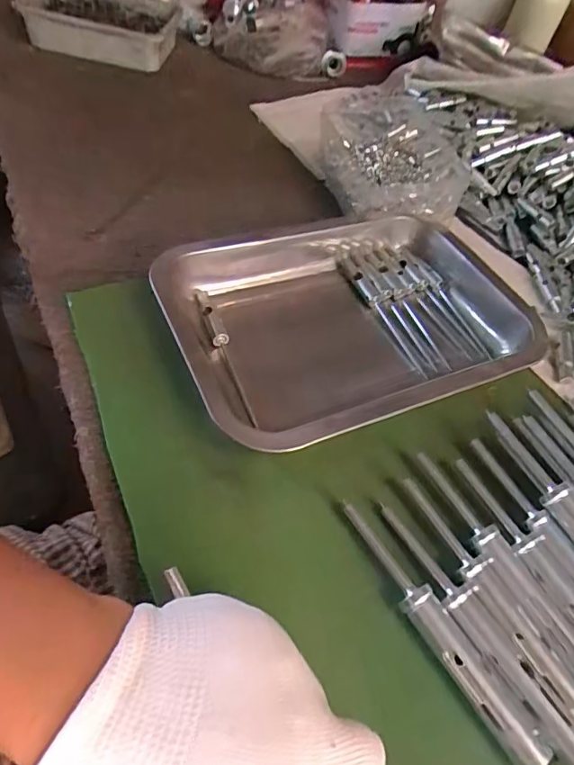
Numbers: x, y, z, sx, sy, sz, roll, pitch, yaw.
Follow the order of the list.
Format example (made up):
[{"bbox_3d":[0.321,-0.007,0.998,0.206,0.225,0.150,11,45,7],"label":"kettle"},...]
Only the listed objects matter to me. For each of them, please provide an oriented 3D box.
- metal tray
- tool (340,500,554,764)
[{"bbox_3d":[0.054,-0.057,0.382,0.275,0.035,0.194,-20,57,-19],"label":"metal tray"},{"bbox_3d":[0.074,0.123,0.264,0.016,0.015,0.143,-26,60,-23],"label":"tool"}]

